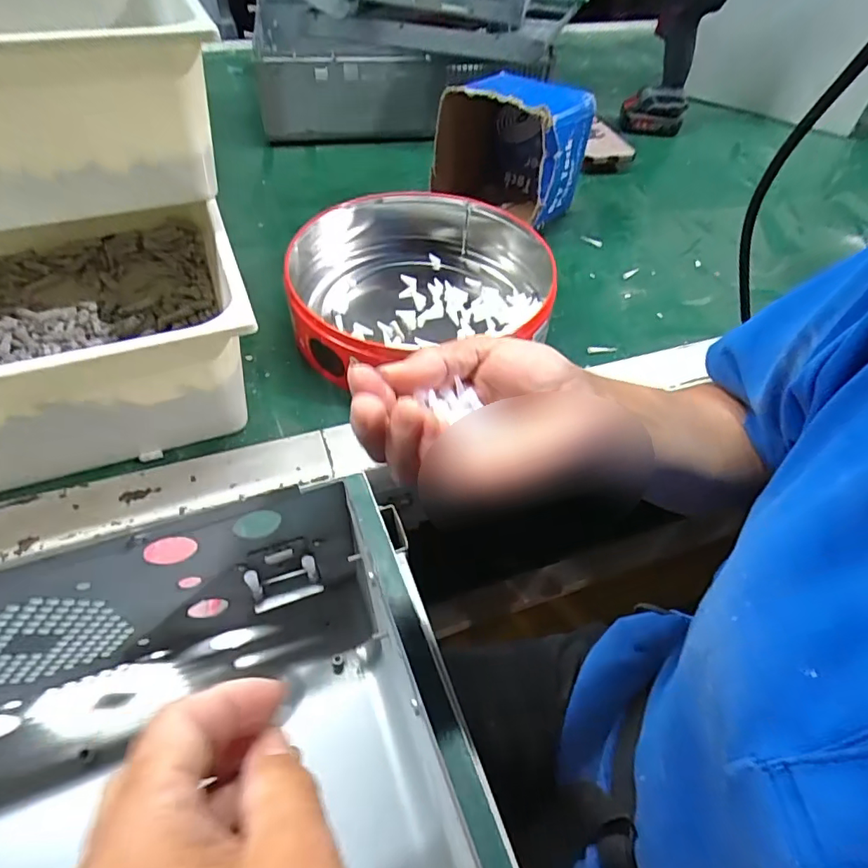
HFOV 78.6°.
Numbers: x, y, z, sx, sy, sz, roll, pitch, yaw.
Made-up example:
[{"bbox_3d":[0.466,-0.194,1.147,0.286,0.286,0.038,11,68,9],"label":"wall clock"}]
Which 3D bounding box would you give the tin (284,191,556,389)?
[{"bbox_3d":[-0.011,-0.159,0.523,0.248,0.075,0.264,3,49,-3],"label":"tin"}]

